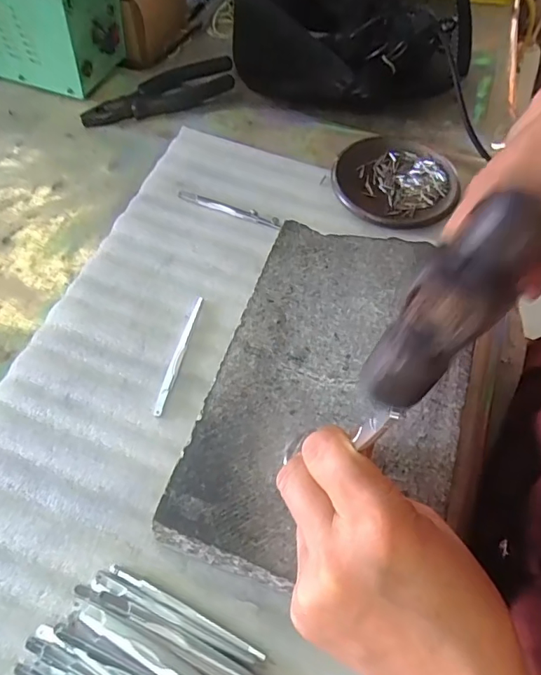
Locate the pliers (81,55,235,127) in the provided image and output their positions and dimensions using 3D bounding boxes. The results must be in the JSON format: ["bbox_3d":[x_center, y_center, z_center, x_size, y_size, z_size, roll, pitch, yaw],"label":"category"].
[{"bbox_3d":[-0.114,-0.256,0.505,0.165,0.015,0.045,-25,63,-13],"label":"pliers"}]

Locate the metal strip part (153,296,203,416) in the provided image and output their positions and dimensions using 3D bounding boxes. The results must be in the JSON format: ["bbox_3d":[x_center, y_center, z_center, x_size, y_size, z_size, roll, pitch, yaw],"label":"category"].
[{"bbox_3d":[-0.069,0.012,0.365,0.008,0.006,0.101,11,61,7],"label":"metal strip part"}]

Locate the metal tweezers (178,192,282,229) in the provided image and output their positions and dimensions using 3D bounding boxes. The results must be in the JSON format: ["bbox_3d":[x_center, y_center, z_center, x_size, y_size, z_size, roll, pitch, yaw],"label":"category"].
[{"bbox_3d":[-0.038,-0.116,0.434,0.100,0.004,0.010,20,63,12],"label":"metal tweezers"}]

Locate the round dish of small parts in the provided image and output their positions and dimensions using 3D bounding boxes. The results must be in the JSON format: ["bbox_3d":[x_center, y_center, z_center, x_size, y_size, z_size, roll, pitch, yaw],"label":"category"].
[{"bbox_3d":[0.116,-0.142,0.444,0.113,0.018,0.108,0,60,1],"label":"round dish of small parts"}]

